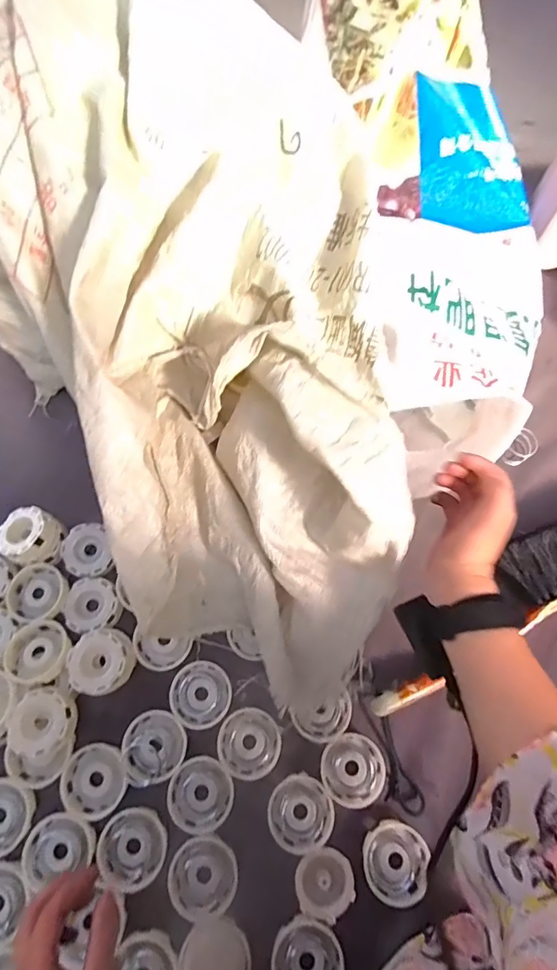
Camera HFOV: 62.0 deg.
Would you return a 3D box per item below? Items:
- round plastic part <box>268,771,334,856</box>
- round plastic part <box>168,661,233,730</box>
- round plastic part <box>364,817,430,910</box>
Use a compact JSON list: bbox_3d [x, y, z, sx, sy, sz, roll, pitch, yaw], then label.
[{"bbox_3d":[0.022,0.319,0.450,0.060,0.011,0.063,1,70,-1],"label":"round plastic part"},{"bbox_3d":[-0.080,0.219,0.484,0.060,0.019,0.062,1,70,-1],"label":"round plastic part"},{"bbox_3d":[0.111,0.355,0.434,0.061,0.017,0.057,1,70,-1],"label":"round plastic part"}]

